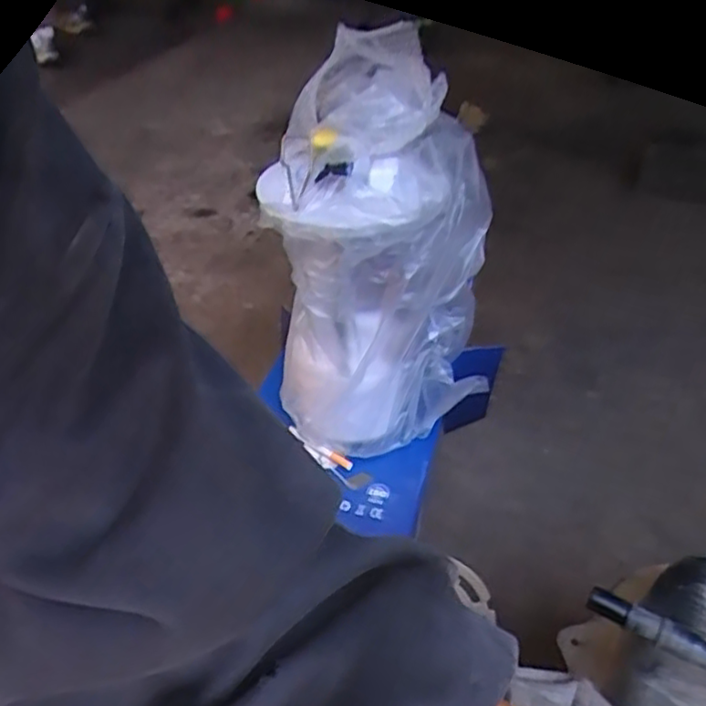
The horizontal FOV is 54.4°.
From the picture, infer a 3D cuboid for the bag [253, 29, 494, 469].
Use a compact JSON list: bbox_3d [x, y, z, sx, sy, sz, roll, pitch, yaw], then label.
[{"bbox_3d":[0.012,-0.086,0.636,0.184,0.342,0.166,-22,45,-26],"label":"bag"}]

